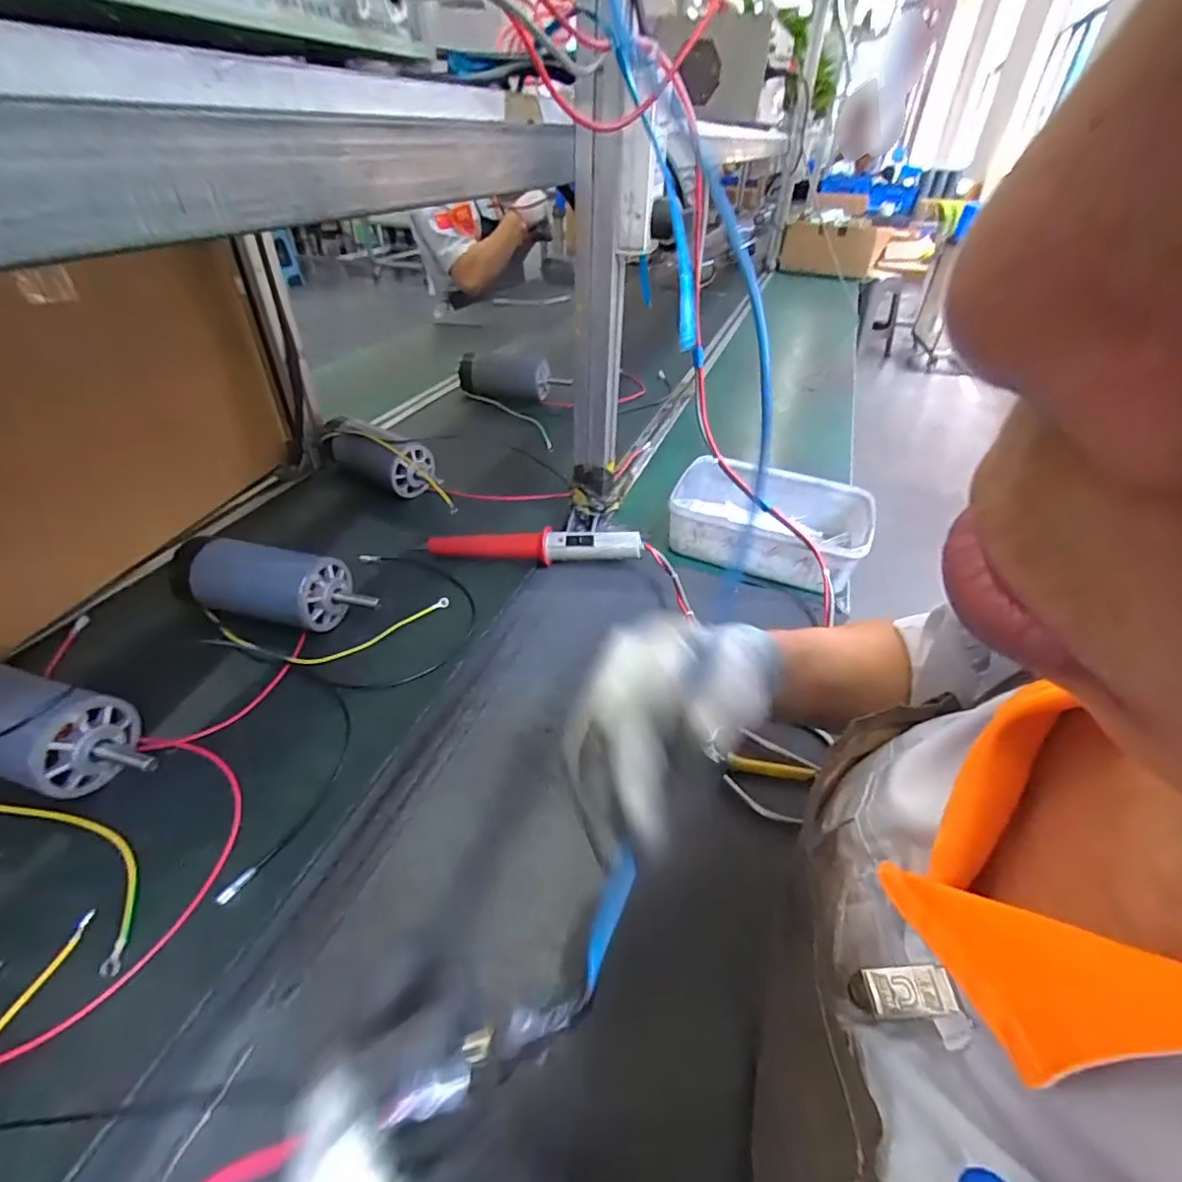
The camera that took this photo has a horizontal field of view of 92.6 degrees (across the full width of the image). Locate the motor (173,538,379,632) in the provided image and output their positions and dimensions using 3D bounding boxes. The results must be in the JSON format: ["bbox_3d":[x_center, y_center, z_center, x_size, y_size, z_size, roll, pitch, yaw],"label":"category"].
[{"bbox_3d":[-0.321,-0.004,0.571,0.224,0.070,0.063,6,37,8],"label":"motor"}]

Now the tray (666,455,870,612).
[{"bbox_3d":[0.205,-0.083,0.679,0.232,0.064,0.163,18,42,20],"label":"tray"}]

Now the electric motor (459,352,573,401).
[{"bbox_3d":[-0.146,-0.402,1.064,0.206,0.077,0.075,0,39,-2],"label":"electric motor"}]

